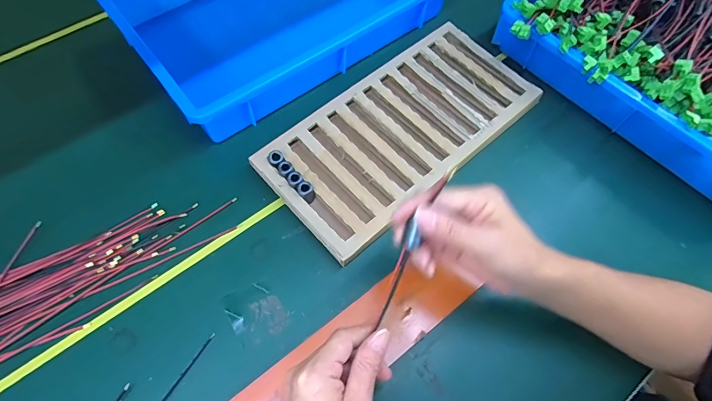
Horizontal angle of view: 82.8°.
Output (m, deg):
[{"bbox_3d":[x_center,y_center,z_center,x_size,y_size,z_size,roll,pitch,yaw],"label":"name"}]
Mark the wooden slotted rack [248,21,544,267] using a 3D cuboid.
[{"bbox_3d":[0.062,-0.093,0.526,0.355,0.033,0.177,-39,71,-18],"label":"wooden slotted rack"}]

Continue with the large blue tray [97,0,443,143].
[{"bbox_3d":[-0.113,-0.295,0.592,0.420,0.099,0.299,-33,70,-16],"label":"large blue tray"}]

